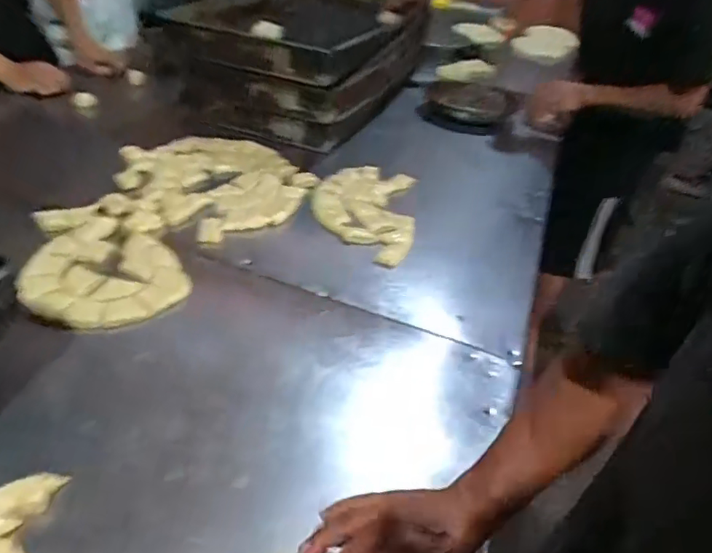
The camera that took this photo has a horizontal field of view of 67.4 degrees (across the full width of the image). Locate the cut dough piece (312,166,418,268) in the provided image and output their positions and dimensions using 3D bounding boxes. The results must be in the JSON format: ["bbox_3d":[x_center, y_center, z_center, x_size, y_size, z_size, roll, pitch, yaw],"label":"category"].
[{"bbox_3d":[0.014,-0.114,0.909,0.169,0.017,0.274,8,38,-4],"label":"cut dough piece"}]

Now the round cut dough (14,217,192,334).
[{"bbox_3d":[-0.330,-0.004,0.703,0.206,0.027,0.190,7,38,-5],"label":"round cut dough"}]

